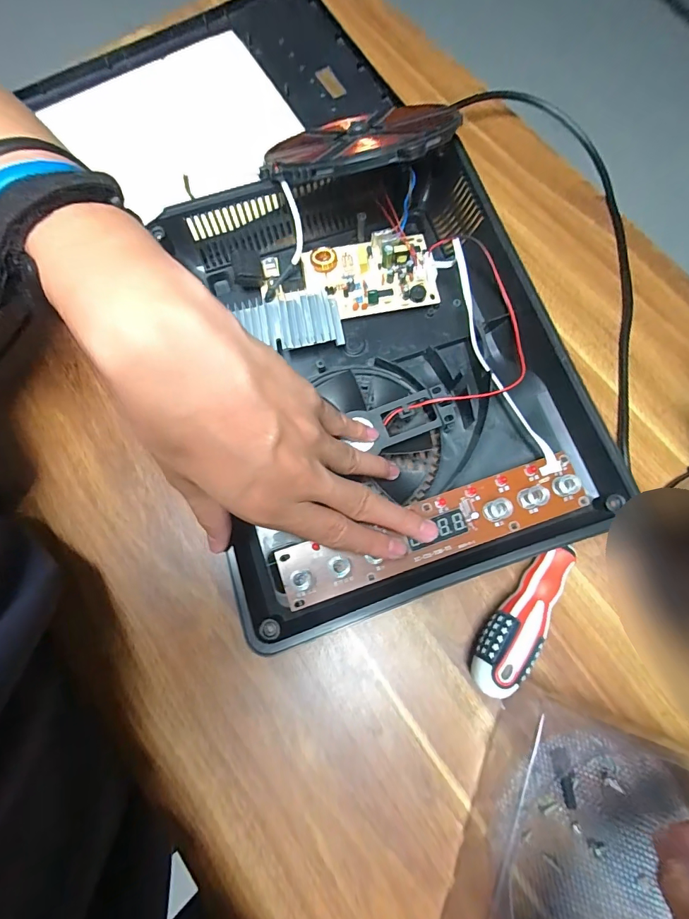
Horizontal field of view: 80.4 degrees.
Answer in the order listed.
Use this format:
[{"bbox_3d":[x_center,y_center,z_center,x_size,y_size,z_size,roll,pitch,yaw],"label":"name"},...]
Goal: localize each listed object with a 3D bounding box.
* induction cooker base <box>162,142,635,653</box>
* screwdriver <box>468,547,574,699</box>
[{"bbox_3d":[0.024,-0.081,0.301,0.285,0.071,0.340,-20,78,-5],"label":"induction cooker base"},{"bbox_3d":[0.123,0.108,0.287,0.033,0.034,0.110,32,79,7],"label":"screwdriver"}]

